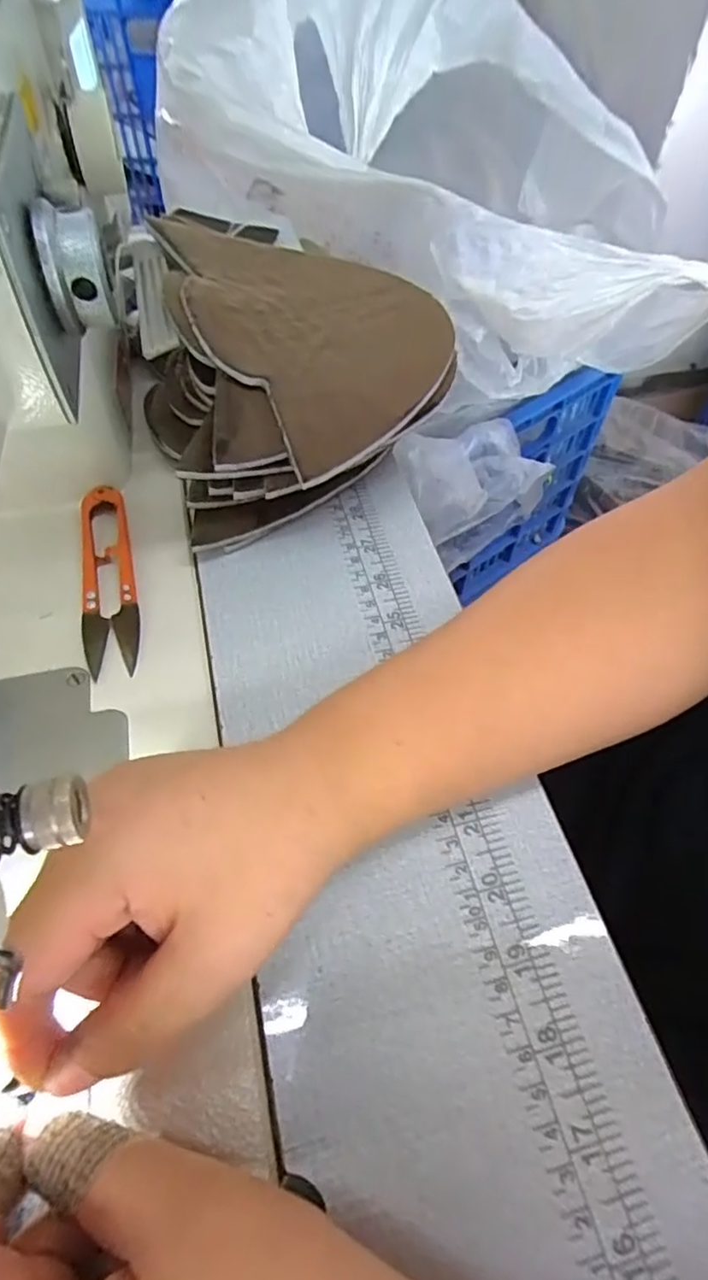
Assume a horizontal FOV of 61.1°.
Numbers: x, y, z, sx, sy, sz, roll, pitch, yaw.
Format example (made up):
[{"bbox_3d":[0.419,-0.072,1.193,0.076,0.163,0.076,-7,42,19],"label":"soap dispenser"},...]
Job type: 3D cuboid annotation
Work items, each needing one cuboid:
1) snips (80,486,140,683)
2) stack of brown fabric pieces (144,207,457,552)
[{"bbox_3d":[-0.122,-0.033,0.297,0.025,0.010,0.111,-10,57,-10],"label":"snips"},{"bbox_3d":[-0.031,-0.158,0.345,0.172,0.076,0.211,-18,59,-15],"label":"stack of brown fabric pieces"}]

